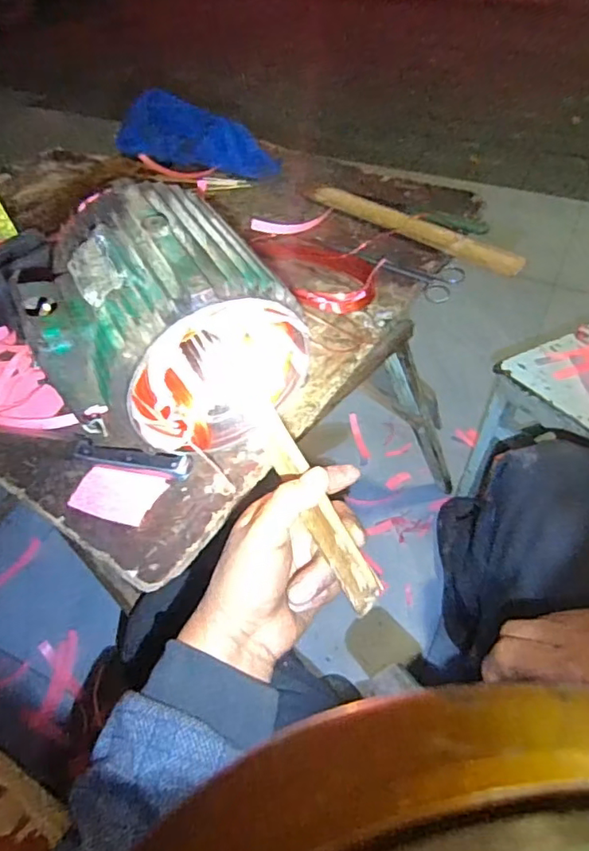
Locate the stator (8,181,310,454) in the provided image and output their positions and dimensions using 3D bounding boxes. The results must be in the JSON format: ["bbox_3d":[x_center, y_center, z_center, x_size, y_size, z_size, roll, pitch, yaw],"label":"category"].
[{"bbox_3d":[-0.116,-0.080,0.506,0.206,0.184,0.174,-24,52,-18],"label":"stator"}]

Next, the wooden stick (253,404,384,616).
[{"bbox_3d":[0.008,0.048,0.408,0.007,0.031,0.199,7,33,-32],"label":"wooden stick"}]

